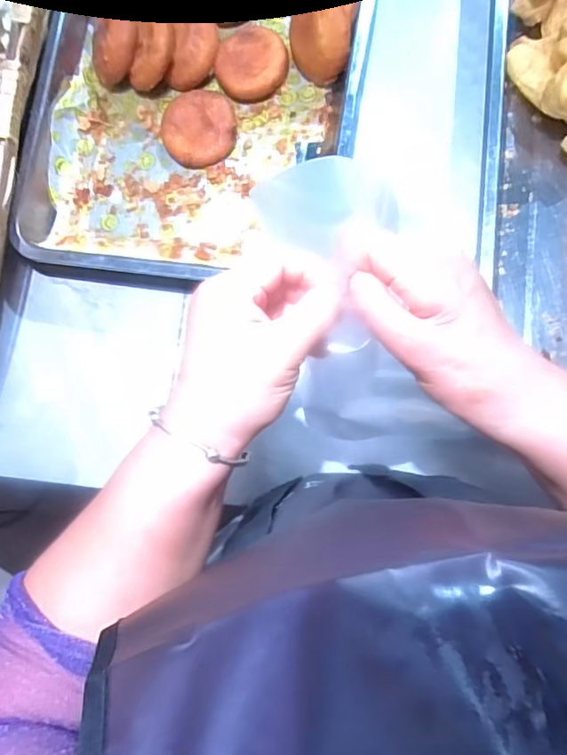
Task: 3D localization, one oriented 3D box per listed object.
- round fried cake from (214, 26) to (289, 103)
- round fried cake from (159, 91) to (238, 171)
[{"bbox_3d":[-0.035,-0.346,0.570,0.077,0.035,0.076,-1,83,6],"label":"round fried cake"},{"bbox_3d":[-0.093,-0.273,0.571,0.081,0.023,0.080,-1,83,6],"label":"round fried cake"}]

